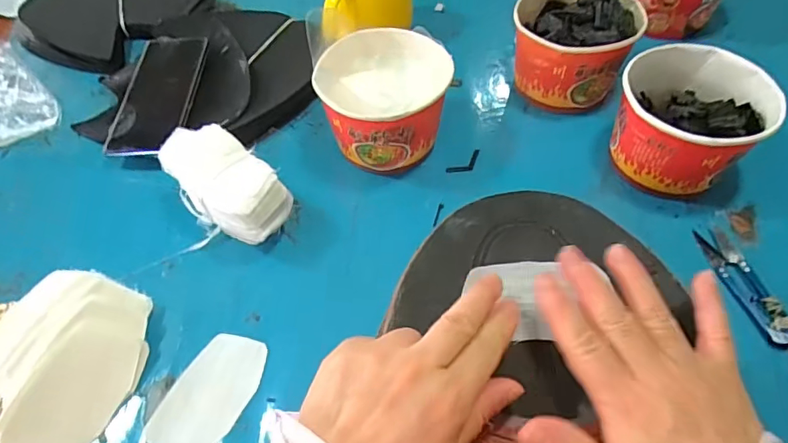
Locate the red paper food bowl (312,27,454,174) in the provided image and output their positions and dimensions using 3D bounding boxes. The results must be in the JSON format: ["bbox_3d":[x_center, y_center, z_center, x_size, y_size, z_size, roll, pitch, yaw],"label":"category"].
[{"bbox_3d":[-0.007,-0.111,0.470,0.110,0.091,0.115,-1,55,1],"label":"red paper food bowl"}]

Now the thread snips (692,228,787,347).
[{"bbox_3d":[0.277,0.048,0.396,0.026,0.012,0.102,-11,55,-6],"label":"thread snips"}]

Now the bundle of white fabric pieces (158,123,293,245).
[{"bbox_3d":[-0.138,-0.028,0.429,0.112,0.069,0.063,36,63,24],"label":"bundle of white fabric pieces"}]

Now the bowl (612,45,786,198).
[{"bbox_3d":[0.255,-0.085,0.445,0.113,0.087,0.113,-1,55,1],"label":"bowl"}]

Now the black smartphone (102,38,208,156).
[{"bbox_3d":[-0.240,-0.137,0.519,0.073,0.010,0.159,0,55,2],"label":"black smartphone"}]

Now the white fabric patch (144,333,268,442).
[{"bbox_3d":[-0.133,0.126,0.362,0.053,0.004,0.095,24,58,14],"label":"white fabric patch"}]

